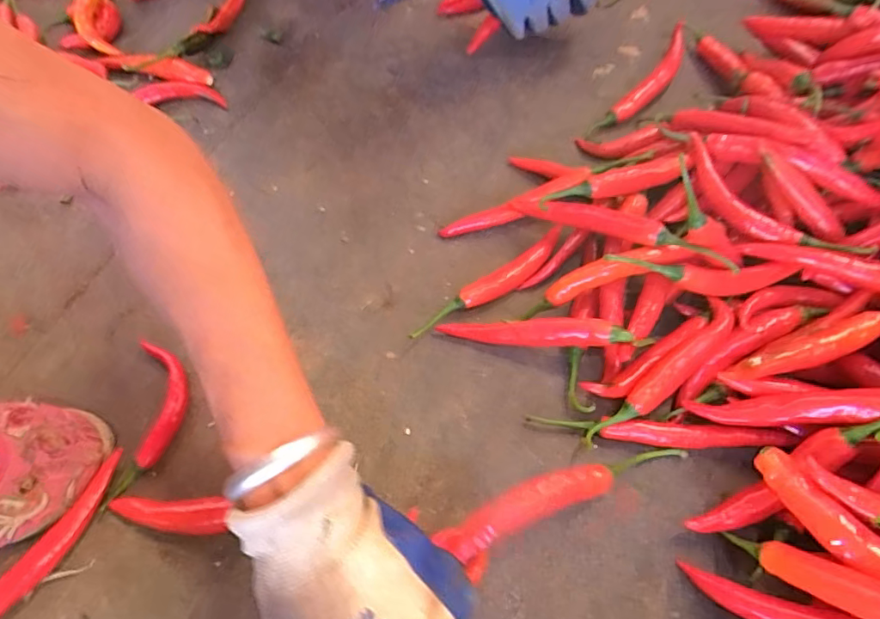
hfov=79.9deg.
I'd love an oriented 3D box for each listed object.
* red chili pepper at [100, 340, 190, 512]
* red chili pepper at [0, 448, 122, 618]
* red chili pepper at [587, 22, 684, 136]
[{"bbox_3d":[-0.204,0.077,0.373,0.042,0.016,0.115,-1,62,3],"label":"red chili pepper"},{"bbox_3d":[-0.247,0.148,0.335,0.017,0.021,0.121,28,67,16],"label":"red chili pepper"},{"bbox_3d":[0.198,-0.215,0.499,0.029,0.019,0.155,35,69,19],"label":"red chili pepper"}]

